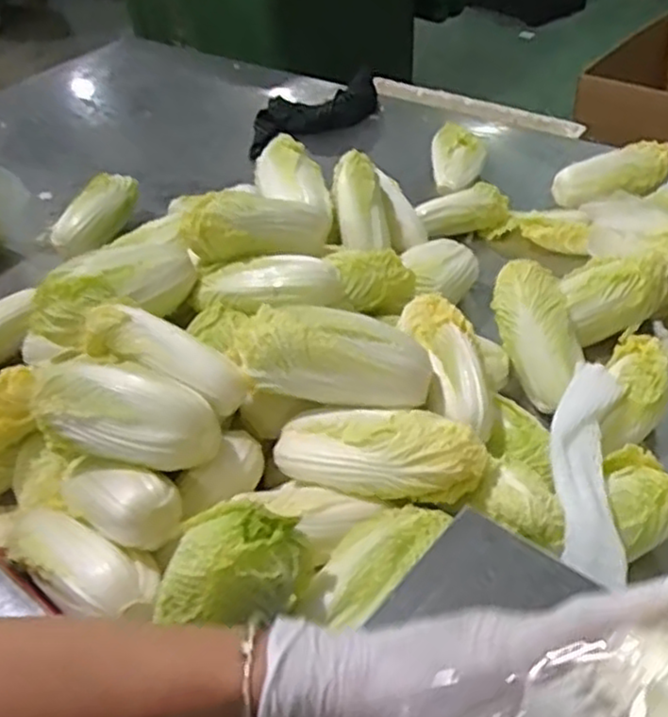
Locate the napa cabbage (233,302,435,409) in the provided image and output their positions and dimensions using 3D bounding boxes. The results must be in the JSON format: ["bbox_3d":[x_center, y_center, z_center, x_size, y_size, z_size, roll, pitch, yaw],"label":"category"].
[{"bbox_3d":[0.002,0.000,0.613,0.176,0.067,0.066,12,41,-10],"label":"napa cabbage"}]

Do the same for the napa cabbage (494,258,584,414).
[{"bbox_3d":[0.202,-0.027,0.734,0.067,0.052,0.150,-11,81,-4],"label":"napa cabbage"}]

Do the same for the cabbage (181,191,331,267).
[{"bbox_3d":[-0.071,-0.136,0.756,0.169,0.067,0.057,-11,37,-38],"label":"cabbage"}]

